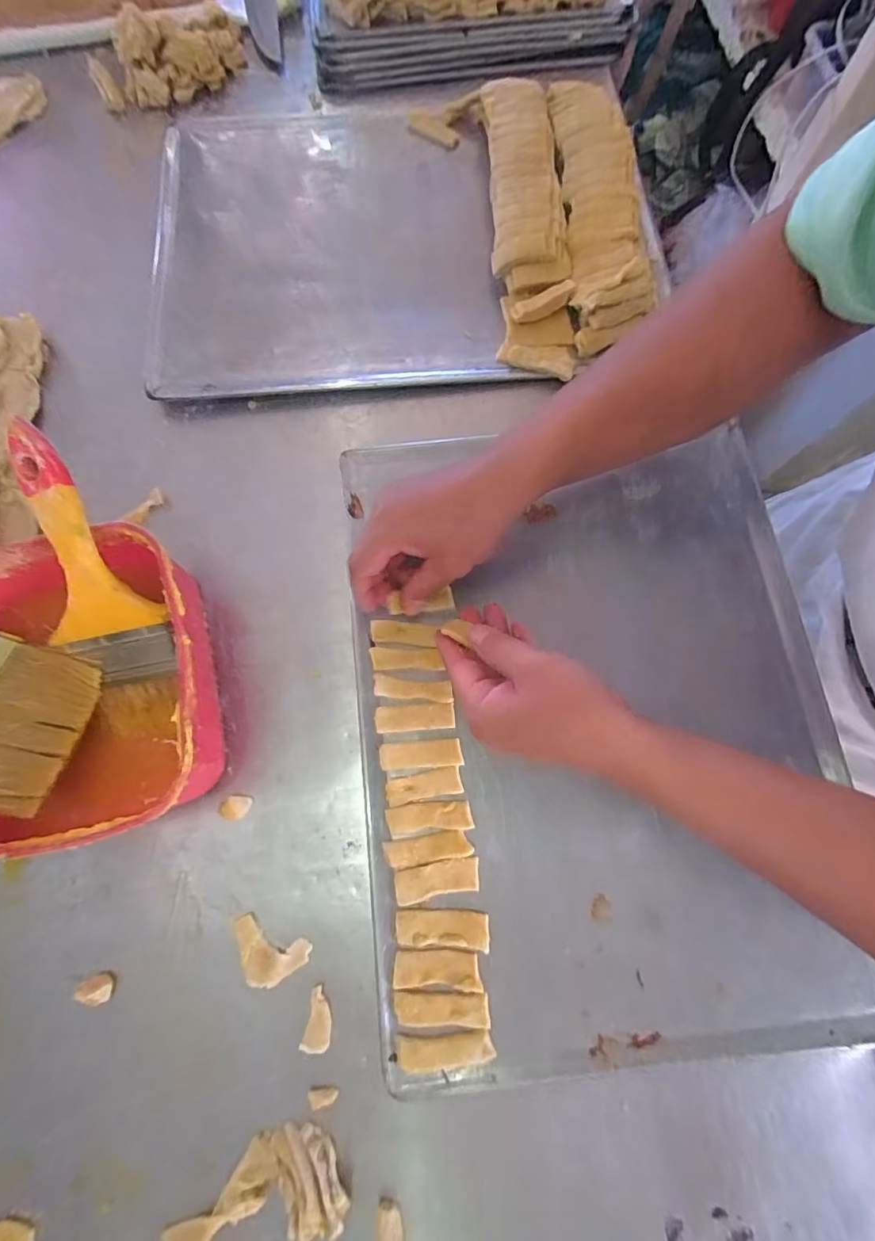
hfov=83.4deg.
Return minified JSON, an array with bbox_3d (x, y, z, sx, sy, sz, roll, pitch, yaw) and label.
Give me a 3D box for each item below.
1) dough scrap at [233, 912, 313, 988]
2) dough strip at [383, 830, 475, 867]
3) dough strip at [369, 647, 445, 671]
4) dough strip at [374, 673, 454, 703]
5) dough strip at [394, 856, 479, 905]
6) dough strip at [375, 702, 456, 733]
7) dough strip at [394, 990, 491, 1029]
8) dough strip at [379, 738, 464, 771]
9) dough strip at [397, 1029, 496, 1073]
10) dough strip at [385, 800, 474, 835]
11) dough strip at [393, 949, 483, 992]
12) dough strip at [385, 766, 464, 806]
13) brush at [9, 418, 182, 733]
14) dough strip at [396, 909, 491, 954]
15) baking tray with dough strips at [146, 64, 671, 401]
[{"bbox_3d":[-0.113,0.219,0.322,0.053,0.005,0.033,21,77,7],"label":"dough scrap"},{"bbox_3d":[-0.007,0.154,0.332,0.058,0.004,0.017,-9,76,-1],"label":"dough strip"},{"bbox_3d":[-0.024,0.028,0.364,0.052,0.004,0.017,-1,76,1],"label":"dough strip"},{"bbox_3d":[-0.018,0.049,0.358,0.058,0.004,0.016,5,76,3],"label":"dough strip"},{"bbox_3d":[0.000,0.173,0.327,0.055,0.004,0.021,-9,76,-1],"label":"dough strip"},{"bbox_3d":[-0.016,0.070,0.354,0.057,0.004,0.018,-5,76,0],"label":"dough strip"},{"bbox_3d":[0.003,0.244,0.308,0.059,0.004,0.019,-1,76,1],"label":"dough strip"},{"bbox_3d":[-0.012,0.095,0.349,0.058,0.004,0.018,-4,76,1],"label":"dough strip"},{"bbox_3d":[0.005,0.265,0.302,0.058,0.004,0.018,-6,76,0],"label":"dough strip"},{"bbox_3d":[-0.006,0.135,0.337,0.059,0.004,0.019,-5,76,0],"label":"dough strip"},{"bbox_3d":[0.000,0.223,0.313,0.054,0.004,0.022,0,76,2],"label":"dough strip"},{"bbox_3d":[-0.010,0.115,0.342,0.053,0.004,0.018,-10,76,-1],"label":"dough strip"},{"bbox_3d":[-0.222,-0.018,0.321,0.075,0.017,0.206,-16,103,-2],"label":"brush"},{"bbox_3d":[0.003,0.201,0.320,0.060,0.004,0.021,3,76,2],"label":"dough strip"},{"bbox_3d":[-0.042,-0.371,0.454,0.439,0.041,0.348,-3,76,1],"label":"baking tray with dough strips"}]

